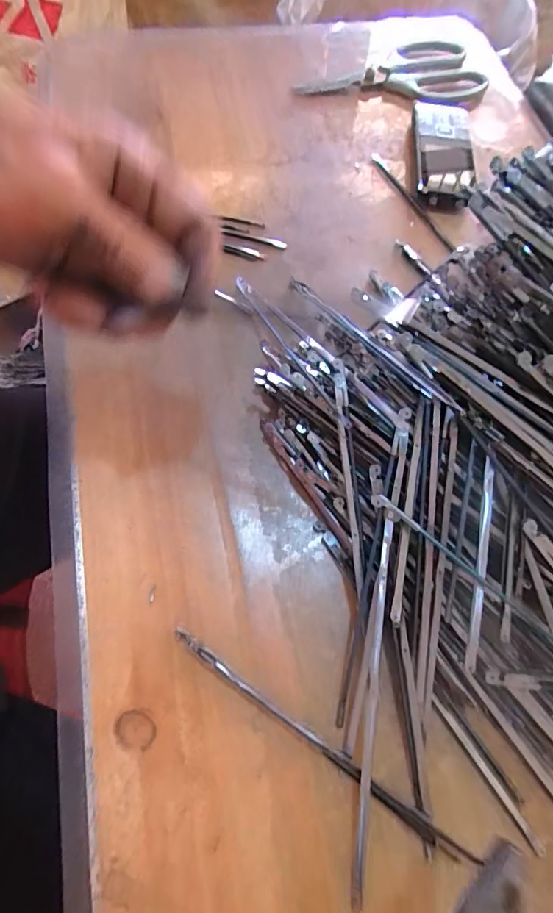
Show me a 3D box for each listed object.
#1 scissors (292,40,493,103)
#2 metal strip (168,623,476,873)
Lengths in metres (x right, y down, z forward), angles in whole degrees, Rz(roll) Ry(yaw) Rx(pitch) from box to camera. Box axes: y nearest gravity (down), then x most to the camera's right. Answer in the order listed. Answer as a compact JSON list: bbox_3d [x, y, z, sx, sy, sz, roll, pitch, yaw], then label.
[{"bbox_3d":[0.108,-0.391,0.443,0.186,0.014,0.089,-7,68,-6],"label":"scissors"},{"bbox_3d":[0.017,0.142,0.222,0.169,0.012,0.009,33,70,11],"label":"metal strip"}]

